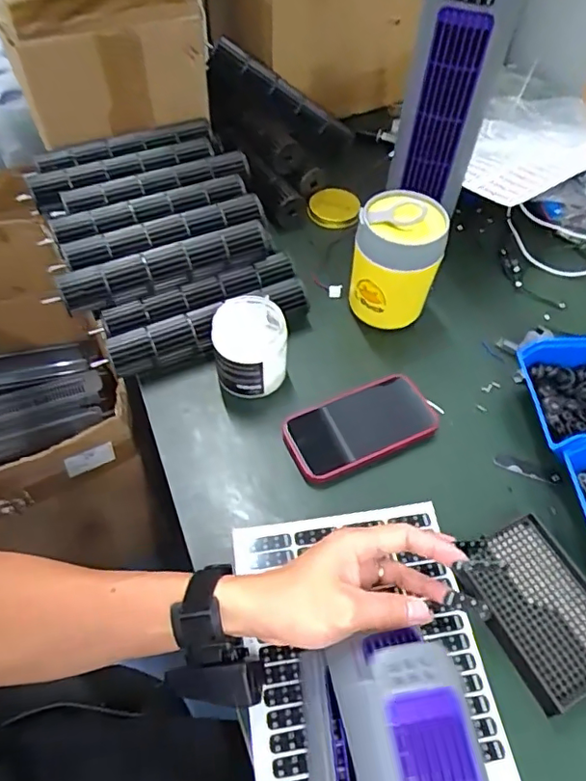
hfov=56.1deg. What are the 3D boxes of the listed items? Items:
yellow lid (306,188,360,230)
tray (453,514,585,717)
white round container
[{"bbox_3d":[0.055,-0.250,0.752,0.065,0.019,0.072,-23,60,-17],"label":"yellow lid"},{"bbox_3d":[0.205,0.179,0.453,0.096,0.016,0.128,-23,59,-17],"label":"tray"},{"bbox_3d":[-0.045,-0.043,0.574,0.072,0.081,0.076,1,56,-1],"label":"white round container"}]

